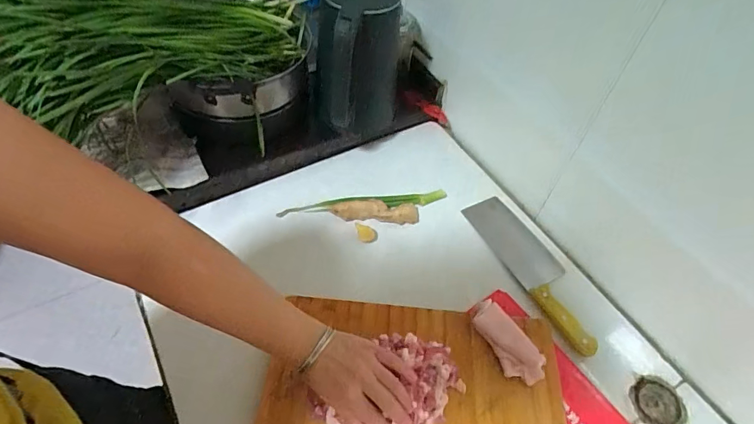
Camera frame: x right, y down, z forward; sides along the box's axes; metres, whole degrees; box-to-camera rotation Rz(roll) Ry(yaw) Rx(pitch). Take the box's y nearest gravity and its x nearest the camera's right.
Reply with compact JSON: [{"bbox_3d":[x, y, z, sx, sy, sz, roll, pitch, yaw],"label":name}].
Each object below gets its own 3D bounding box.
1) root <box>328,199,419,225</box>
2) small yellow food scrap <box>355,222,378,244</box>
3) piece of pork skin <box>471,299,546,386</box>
[{"bbox_3d":[-0.003,-0.003,0.713,0.142,0.032,0.029,2,52,-3],"label":"root"},{"bbox_3d":[-0.020,0.032,0.696,0.043,0.015,0.024,31,56,19],"label":"small yellow food scrap"},{"bbox_3d":[0.168,0.169,0.561,0.050,0.031,0.114,-30,60,-24],"label":"piece of pork skin"}]

